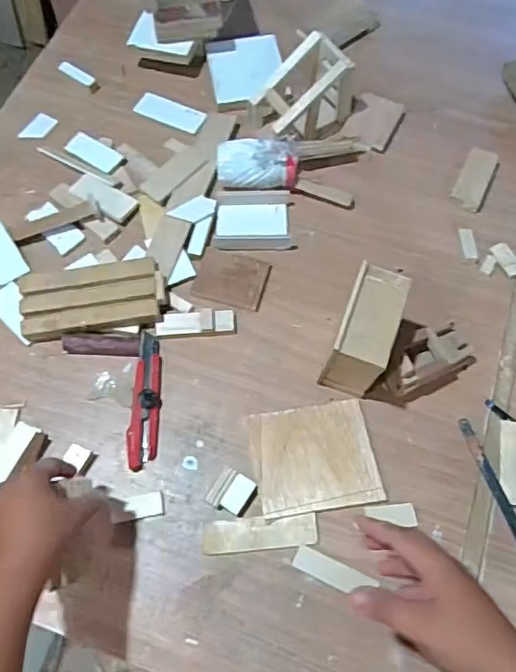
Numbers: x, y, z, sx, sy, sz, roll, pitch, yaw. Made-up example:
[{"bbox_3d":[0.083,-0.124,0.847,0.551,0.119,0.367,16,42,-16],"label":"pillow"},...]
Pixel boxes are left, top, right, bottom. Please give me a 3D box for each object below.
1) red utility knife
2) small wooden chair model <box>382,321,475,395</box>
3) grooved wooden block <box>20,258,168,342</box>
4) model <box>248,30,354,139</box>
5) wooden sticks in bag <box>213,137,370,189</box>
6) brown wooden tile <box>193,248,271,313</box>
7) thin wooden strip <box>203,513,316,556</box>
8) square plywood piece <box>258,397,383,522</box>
[{"bbox_3d":[-0.128,0.072,0.648,0.032,0.018,0.157,2,66,0],"label":"red utility knife"},{"bbox_3d":[0.205,0.026,0.654,0.114,0.061,0.056,-31,70,-14],"label":"small wooden chair model"},{"bbox_3d":[-0.200,-0.046,0.691,0.170,0.023,0.087,-7,66,-4],"label":"grooved wooden block"},{"bbox_3d":[0.057,-0.331,0.774,0.097,0.093,0.129,42,72,16],"label":"model"},{"bbox_3d":[0.054,-0.237,0.765,0.219,0.050,0.066,-10,67,-6],"label":"wooden sticks in bag"},{"bbox_3d":[-0.034,-0.073,0.718,0.087,0.006,0.071,16,67,6],"label":"brown wooden tile"},{"bbox_3d":[0.003,0.210,0.600,0.119,0.004,0.032,-4,73,-4],"label":"thin wooden strip"},{"bbox_3d":[0.065,0.135,0.630,0.128,0.009,0.114,-7,66,-4],"label":"square plywood piece"}]

